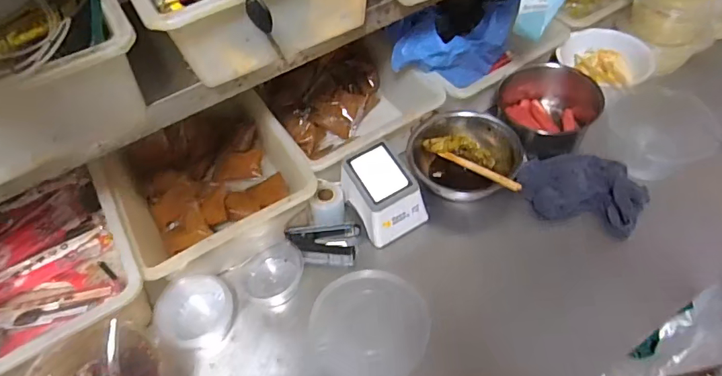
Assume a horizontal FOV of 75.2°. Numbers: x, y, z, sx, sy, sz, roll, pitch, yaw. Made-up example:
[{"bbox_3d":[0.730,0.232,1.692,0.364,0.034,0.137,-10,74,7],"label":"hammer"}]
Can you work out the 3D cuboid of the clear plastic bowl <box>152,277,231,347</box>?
[{"bbox_3d":[-0.236,0.178,0.669,0.081,0.075,0.105,13,55,15],"label":"clear plastic bowl"}]

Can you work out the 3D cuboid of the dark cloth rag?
[{"bbox_3d":[0.365,0.009,0.769,0.198,0.061,0.136,0,53,6],"label":"dark cloth rag"}]

